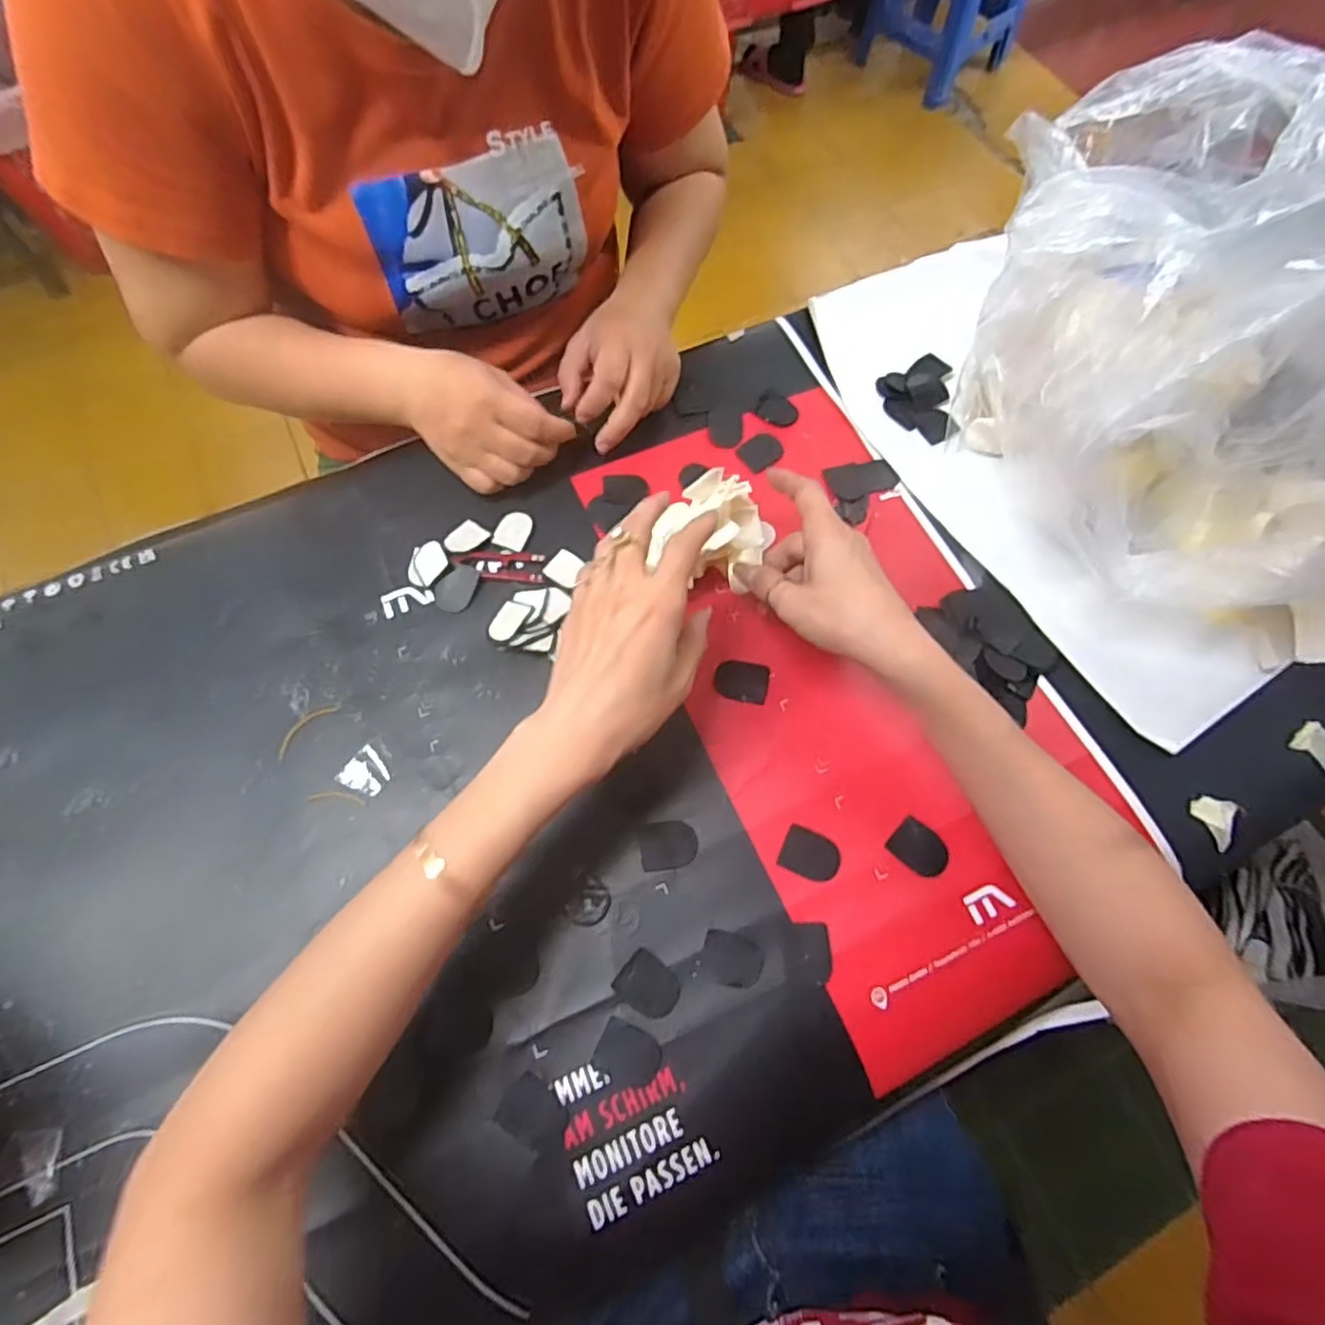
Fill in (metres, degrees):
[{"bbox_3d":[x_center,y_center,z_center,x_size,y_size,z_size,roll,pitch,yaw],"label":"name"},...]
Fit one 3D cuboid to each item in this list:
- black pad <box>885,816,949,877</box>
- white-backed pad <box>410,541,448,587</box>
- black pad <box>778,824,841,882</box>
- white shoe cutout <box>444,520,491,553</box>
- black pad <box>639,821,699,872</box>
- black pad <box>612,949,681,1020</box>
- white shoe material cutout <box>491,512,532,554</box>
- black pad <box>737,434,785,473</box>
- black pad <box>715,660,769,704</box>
[{"bbox_3d":[0.157,0.113,0.401,0.034,0.004,0.027,38,73,13],"label":"black pad"},{"bbox_3d":[-0.165,-0.071,0.465,0.025,0.005,0.033,9,69,2],"label":"white-backed pad"},{"bbox_3d":[0.091,0.117,0.400,0.034,0.004,0.027,21,70,7],"label":"black pad"},{"bbox_3d":[-0.143,-0.090,0.475,0.022,0.009,0.030,35,75,9],"label":"white shoe cutout"},{"bbox_3d":[0.004,0.112,0.403,0.034,0.004,0.028,-6,69,-4],"label":"black pad"},{"bbox_3d":[-0.007,0.182,0.372,0.034,0.004,0.027,31,71,10],"label":"black pad"},{"bbox_3d":[-0.109,-0.097,0.484,0.025,0.004,0.034,16,63,4],"label":"white shoe material cutout"},{"bbox_3d":[0.077,-0.165,0.517,0.034,0.004,0.029,-35,73,-14],"label":"black pad"},{"bbox_3d":[0.053,0.012,0.439,0.035,0.004,0.027,10,69,3],"label":"black pad"}]

